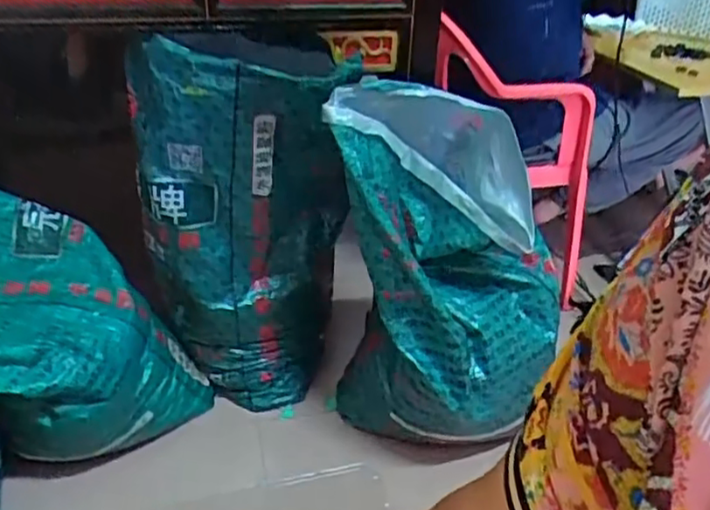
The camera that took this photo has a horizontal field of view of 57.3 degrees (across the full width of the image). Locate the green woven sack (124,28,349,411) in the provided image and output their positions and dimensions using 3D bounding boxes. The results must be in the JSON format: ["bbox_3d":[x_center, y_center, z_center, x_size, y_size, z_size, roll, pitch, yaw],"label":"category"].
[{"bbox_3d":[-0.176,-0.031,1.077,0.299,0.639,0.213,7,29,6],"label":"green woven sack"}]

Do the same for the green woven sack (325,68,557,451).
[{"bbox_3d":[0.140,0.027,0.986,0.320,0.524,0.249,15,31,19],"label":"green woven sack"}]

